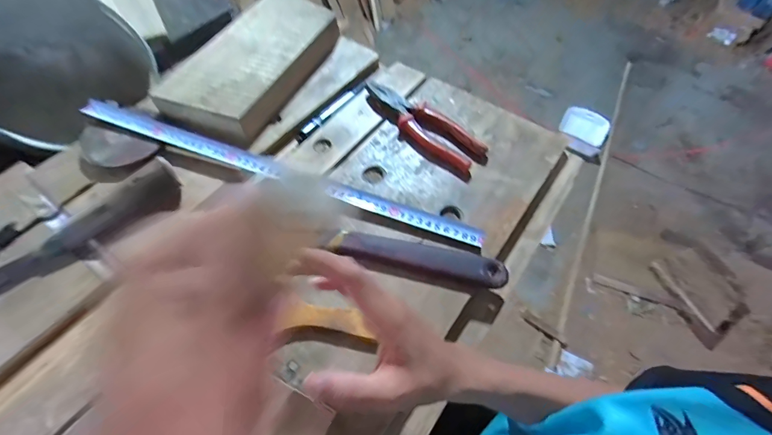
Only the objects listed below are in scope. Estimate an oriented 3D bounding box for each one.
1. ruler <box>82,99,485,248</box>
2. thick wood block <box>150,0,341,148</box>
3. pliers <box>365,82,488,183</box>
[{"bbox_3d":[-0.127,-0.057,0.425,0.483,0.010,0.030,19,55,8],"label":"ruler"},{"bbox_3d":[-0.170,-0.211,0.501,0.139,0.042,0.259,21,61,12],"label":"thick wood block"},{"bbox_3d":[0.042,-0.112,0.458,0.177,0.020,0.054,36,65,19],"label":"pliers"}]

